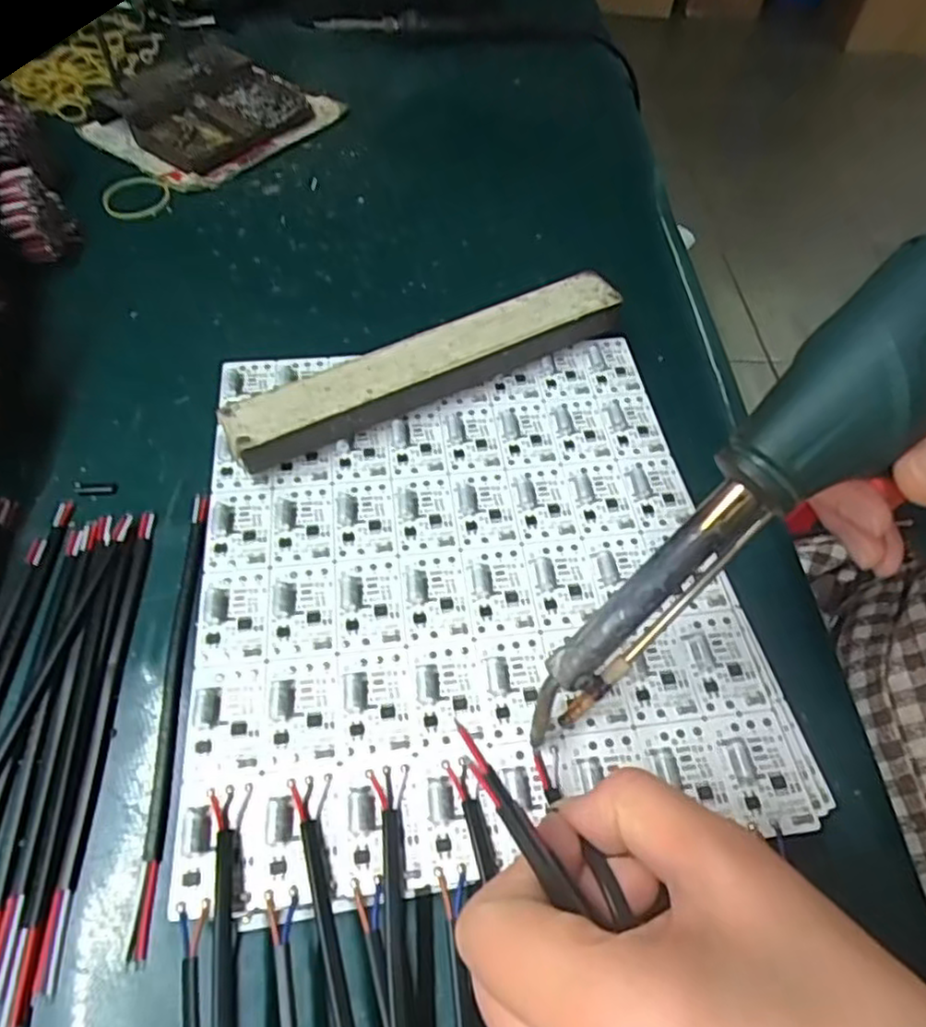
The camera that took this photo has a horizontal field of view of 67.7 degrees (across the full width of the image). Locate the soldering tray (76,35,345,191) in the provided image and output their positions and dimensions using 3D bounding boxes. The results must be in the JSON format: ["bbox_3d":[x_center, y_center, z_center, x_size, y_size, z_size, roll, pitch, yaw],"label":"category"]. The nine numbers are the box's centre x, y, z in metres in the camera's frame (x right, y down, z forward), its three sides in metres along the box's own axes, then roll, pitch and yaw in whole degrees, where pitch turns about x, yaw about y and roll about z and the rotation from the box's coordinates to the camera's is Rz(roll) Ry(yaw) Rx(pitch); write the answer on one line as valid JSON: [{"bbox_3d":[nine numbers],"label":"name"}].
[{"bbox_3d":[-0.186,-0.293,0.498,0.130,0.033,0.143,30,61,20],"label":"soldering tray"}]

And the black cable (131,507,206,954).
[{"bbox_3d":[-0.110,0.066,0.262,0.007,0.007,0.172,-3,55,-5],"label":"black cable"}]

